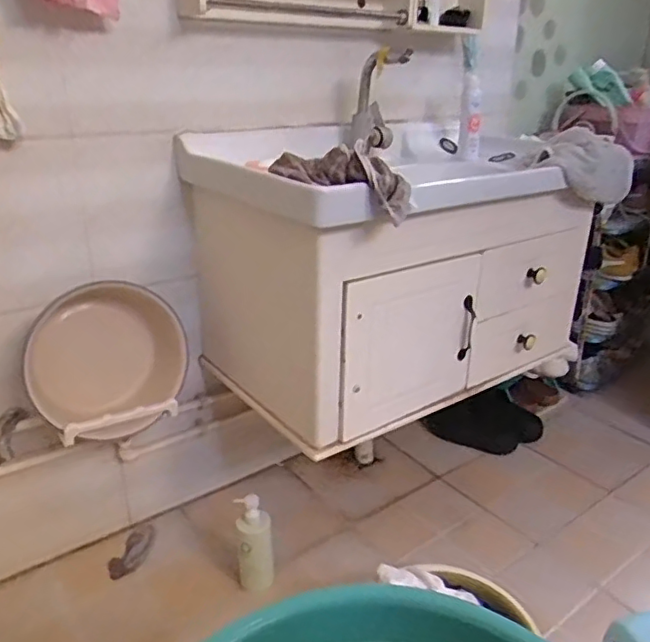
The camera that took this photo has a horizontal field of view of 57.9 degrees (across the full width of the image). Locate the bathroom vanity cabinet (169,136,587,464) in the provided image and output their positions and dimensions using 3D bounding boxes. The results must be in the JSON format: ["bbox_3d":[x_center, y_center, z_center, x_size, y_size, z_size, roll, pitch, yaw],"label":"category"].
[{"bbox_3d":[0.145,-0.131,1.261,0.759,0.485,0.468,-17,30,-36],"label":"bathroom vanity cabinet"}]

